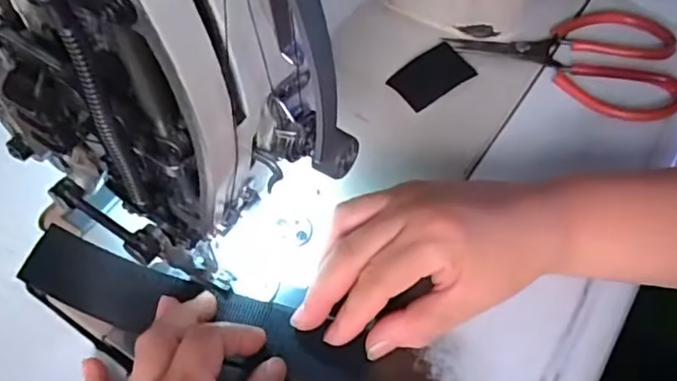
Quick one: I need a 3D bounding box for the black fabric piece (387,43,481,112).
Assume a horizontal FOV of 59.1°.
[{"bbox_3d":[0.066,-0.082,0.427,0.056,0.004,0.037,-34,67,-13],"label":"black fabric piece"}]

